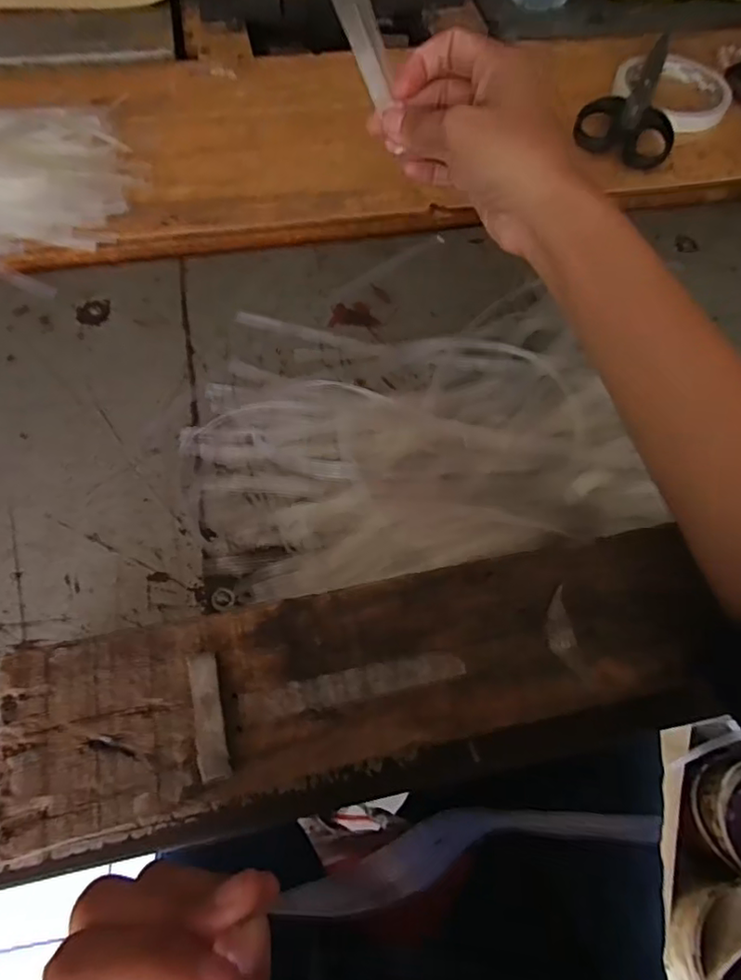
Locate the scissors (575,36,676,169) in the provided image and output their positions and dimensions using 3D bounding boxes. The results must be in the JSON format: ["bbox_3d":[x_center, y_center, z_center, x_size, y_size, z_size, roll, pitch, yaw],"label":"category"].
[{"bbox_3d":[0.221,-0.325,0.474,0.075,0.021,0.159,22,64,8],"label":"scissors"}]

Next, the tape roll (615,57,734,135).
[{"bbox_3d":[0.260,-0.343,0.491,0.109,0.015,0.091,-22,66,-14],"label":"tape roll"}]

